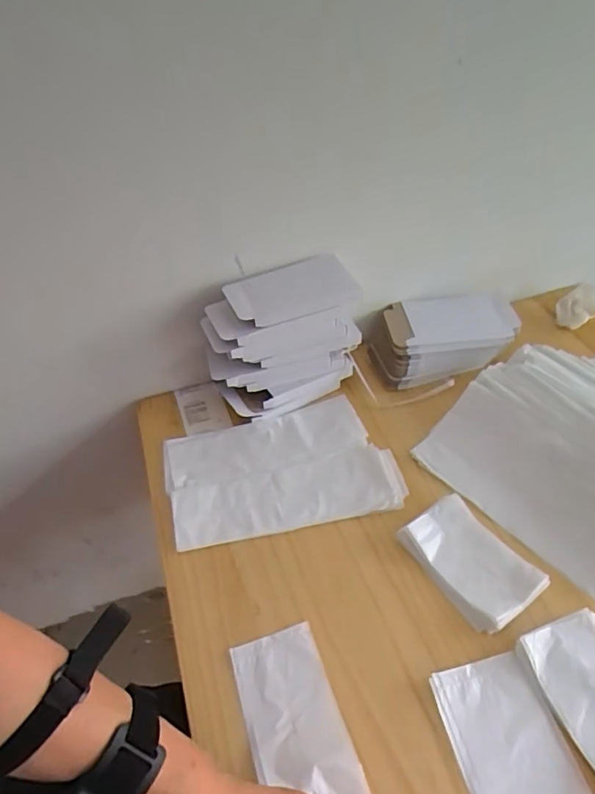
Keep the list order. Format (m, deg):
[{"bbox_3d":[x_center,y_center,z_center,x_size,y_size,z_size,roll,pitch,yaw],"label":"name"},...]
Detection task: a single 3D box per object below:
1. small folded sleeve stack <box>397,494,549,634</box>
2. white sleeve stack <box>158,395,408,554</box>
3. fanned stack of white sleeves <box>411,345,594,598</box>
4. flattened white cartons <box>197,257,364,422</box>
[{"bbox_3d":[0.175,0.165,0.530,0.080,0.020,0.130,-25,46,-19],"label":"small folded sleeve stack"},{"bbox_3d":[-0.024,0.090,0.636,0.260,0.017,0.177,-14,43,-9],"label":"white sleeve stack"},{"bbox_3d":[0.344,0.047,0.599,0.303,0.075,0.279,-31,48,-24],"label":"fanned stack of white sleeves"},{"bbox_3d":[-0.022,-0.074,0.683,0.193,0.174,0.097,-24,45,-18],"label":"flattened white cartons"}]

